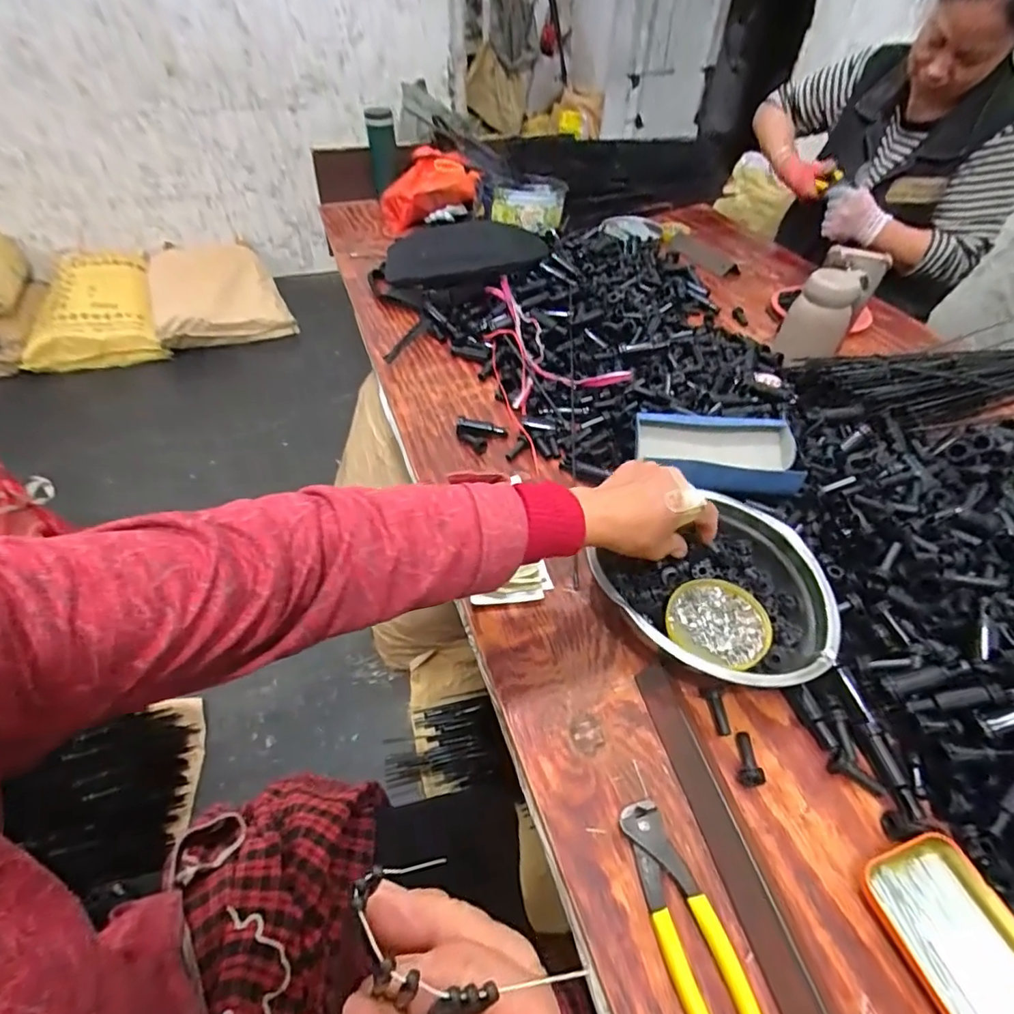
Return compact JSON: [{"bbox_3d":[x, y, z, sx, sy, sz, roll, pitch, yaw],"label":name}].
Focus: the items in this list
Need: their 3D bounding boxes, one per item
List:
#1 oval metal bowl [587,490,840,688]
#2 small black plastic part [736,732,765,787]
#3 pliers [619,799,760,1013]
[{"bbox_3d":[0.192,0.080,0.478,0.185,0.050,0.176,-22,51,-20],"label":"oval metal bowl"},{"bbox_3d":[0.185,0.195,0.413,0.015,0.017,0.041,8,35,6],"label":"small black plastic part"},{"bbox_3d":[0.117,0.273,0.333,0.040,0.014,0.162,-12,48,-12],"label":"pliers"}]

